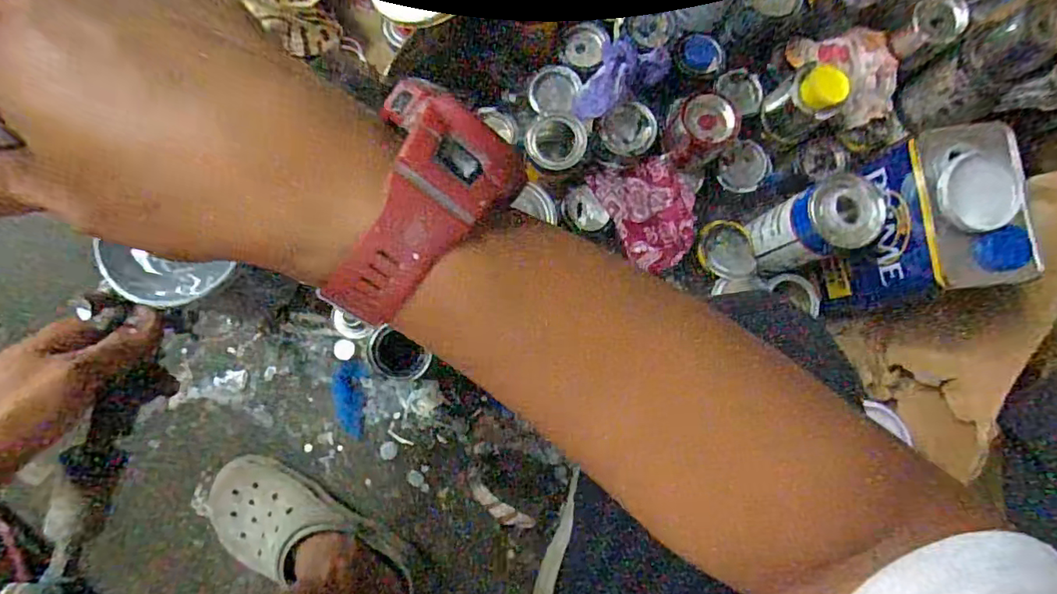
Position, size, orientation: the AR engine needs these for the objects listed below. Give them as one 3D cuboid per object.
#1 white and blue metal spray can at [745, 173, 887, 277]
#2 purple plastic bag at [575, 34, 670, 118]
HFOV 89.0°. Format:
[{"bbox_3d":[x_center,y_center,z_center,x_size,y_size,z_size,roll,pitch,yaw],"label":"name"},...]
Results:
[{"bbox_3d":[0.340,-0.084,0.644,0.096,0.135,0.086,-18,80,-3],"label":"white and blue metal spray can"},{"bbox_3d":[0.120,-0.295,0.697,0.151,0.053,0.073,-41,82,-23],"label":"purple plastic bag"}]

